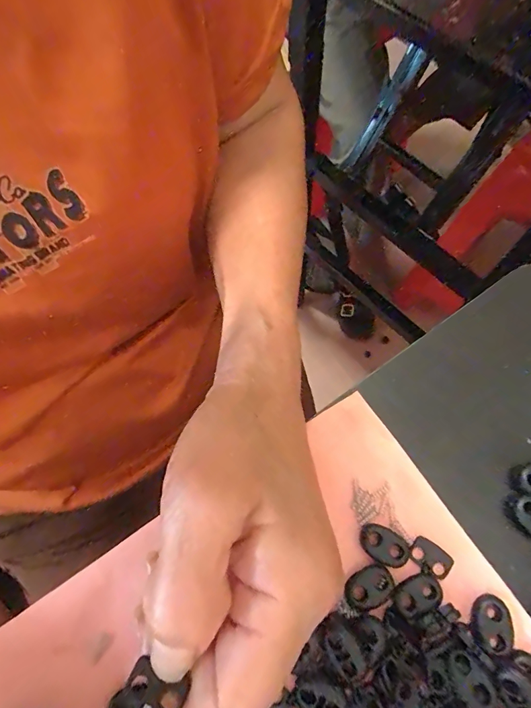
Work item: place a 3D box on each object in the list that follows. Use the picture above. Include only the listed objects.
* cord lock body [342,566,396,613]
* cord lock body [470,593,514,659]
[{"bbox_3d":[0.045,0.103,0.168,0.022,0.004,0.014,-23,69,-7],"label":"cord lock body"},{"bbox_3d":[0.093,0.112,0.158,0.016,0.004,0.021,15,69,8],"label":"cord lock body"}]

